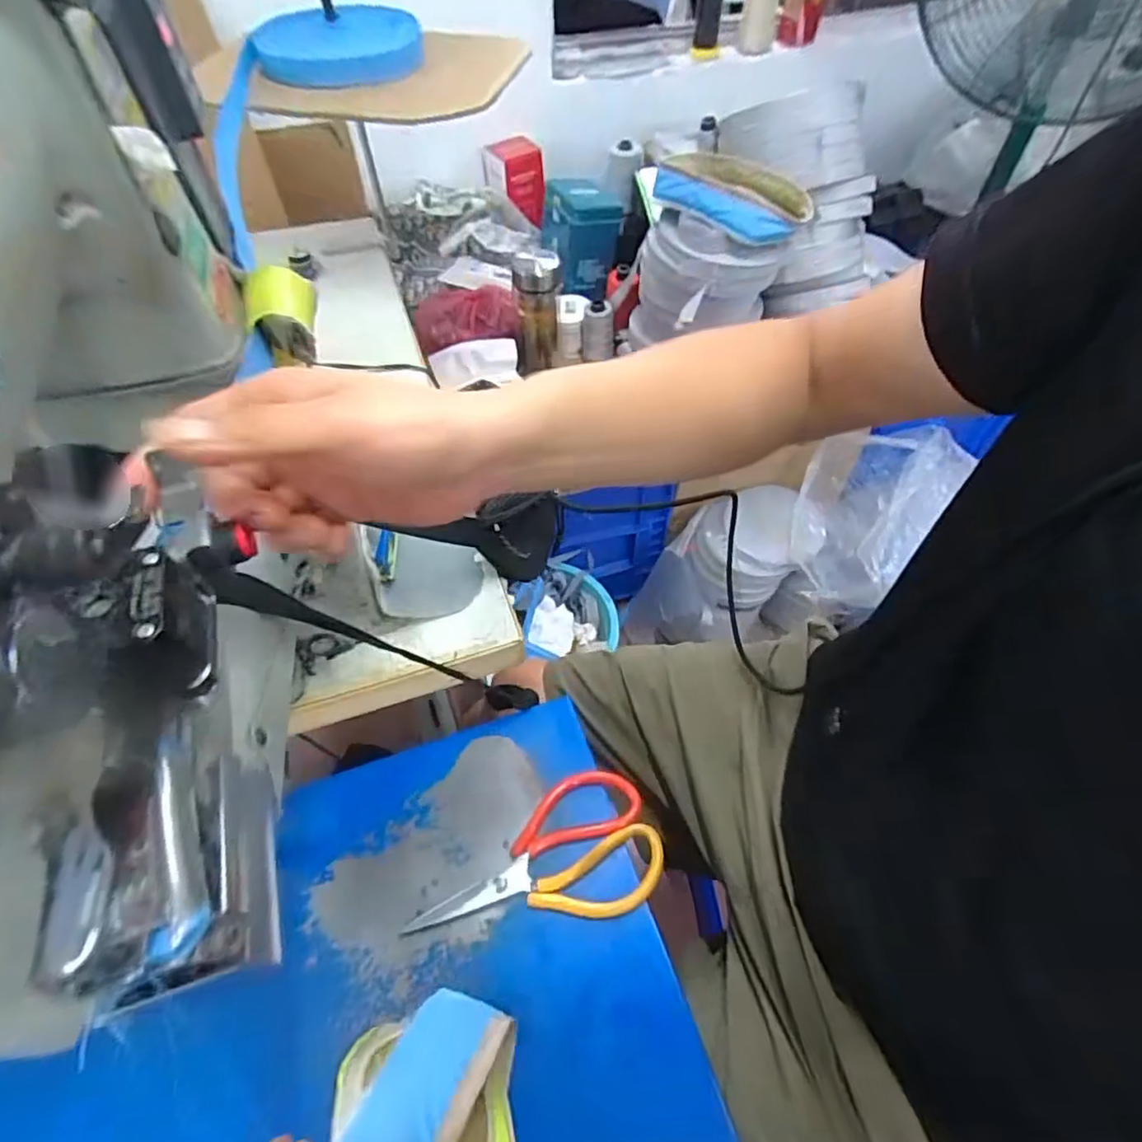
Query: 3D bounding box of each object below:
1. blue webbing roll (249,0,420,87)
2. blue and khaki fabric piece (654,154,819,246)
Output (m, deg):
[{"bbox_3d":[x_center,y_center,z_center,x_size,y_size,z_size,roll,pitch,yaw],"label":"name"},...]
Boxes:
[{"bbox_3d":[-0.271,-0.621,0.725,0.183,0.044,0.156,-12,55,-7],"label":"blue webbing roll"},{"bbox_3d":[0.232,-0.546,0.885,0.218,0.050,0.181,13,56,10],"label":"blue and khaki fabric piece"}]

